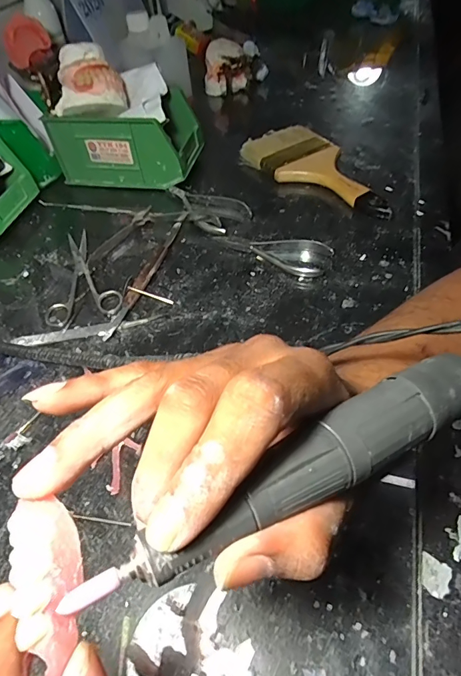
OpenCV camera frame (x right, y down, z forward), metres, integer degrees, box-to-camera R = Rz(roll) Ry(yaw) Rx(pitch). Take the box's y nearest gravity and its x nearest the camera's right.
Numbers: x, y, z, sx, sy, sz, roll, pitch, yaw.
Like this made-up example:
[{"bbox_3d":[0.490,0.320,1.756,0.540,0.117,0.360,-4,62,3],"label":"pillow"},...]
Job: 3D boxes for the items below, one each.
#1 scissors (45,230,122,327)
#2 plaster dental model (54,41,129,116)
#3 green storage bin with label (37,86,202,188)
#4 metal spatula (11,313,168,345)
[{"bbox_3d":[-0.151,-0.068,0.422,0.070,0.009,0.130,-12,50,-5],"label":"scissors"},{"bbox_3d":[-0.165,-0.295,0.468,0.082,0.053,0.059,-9,49,-2],"label":"plaster dental model"},{"bbox_3d":[-0.128,-0.259,0.532,0.164,0.084,0.099,8,51,13],"label":"green storage bin with label"},{"bbox_3d":[-0.128,-0.008,0.374,0.137,0.004,0.013,-11,49,-3],"label":"metal spatula"}]

